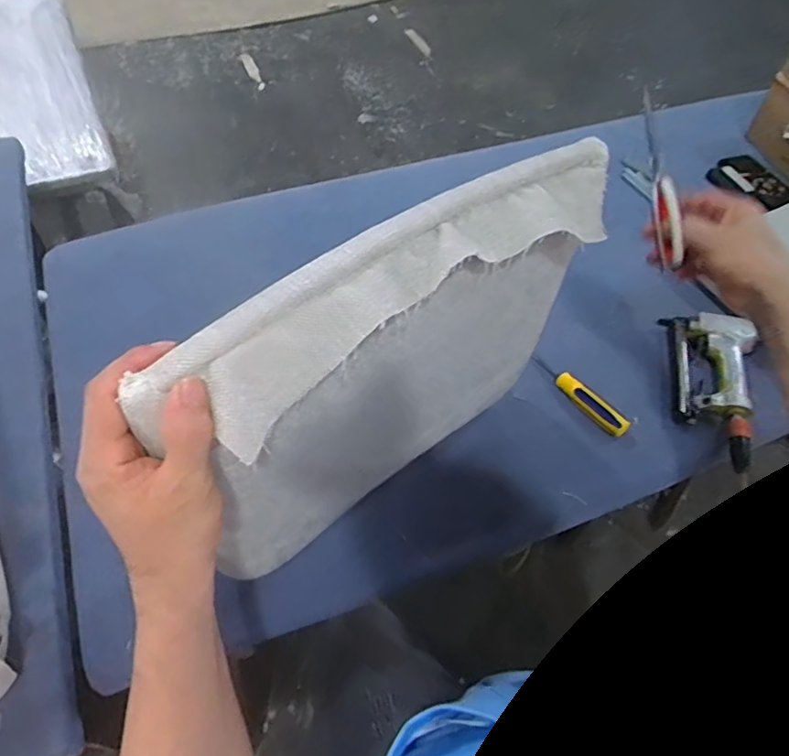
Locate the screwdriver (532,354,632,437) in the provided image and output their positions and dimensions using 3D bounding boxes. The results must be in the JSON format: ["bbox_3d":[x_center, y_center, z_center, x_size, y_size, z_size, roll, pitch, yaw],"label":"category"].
[{"bbox_3d":[0.259,0.021,0.782,0.026,0.025,0.157,-32,62,-23],"label":"screwdriver"}]

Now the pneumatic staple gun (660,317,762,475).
[{"bbox_3d":[0.453,0.005,0.784,0.112,0.055,0.246,6,54,1],"label":"pneumatic staple gun"}]

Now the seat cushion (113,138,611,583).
[{"bbox_3d":[0.008,-0.003,0.501,0.408,0.292,0.066,-34,63,-26],"label":"seat cushion"}]

